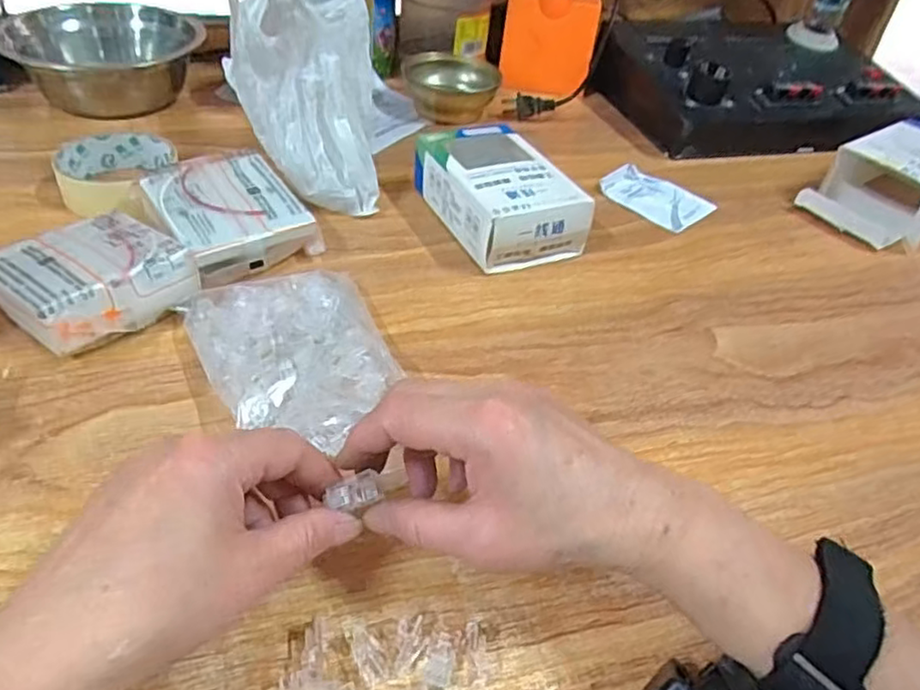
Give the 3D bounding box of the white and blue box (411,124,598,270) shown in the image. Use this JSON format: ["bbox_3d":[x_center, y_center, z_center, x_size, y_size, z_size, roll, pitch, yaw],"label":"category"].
[{"bbox_3d":[0.028,-0.115,0.516,0.083,0.053,0.127,-15,46,-24],"label":"white and blue box"}]

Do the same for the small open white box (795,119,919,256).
[{"bbox_3d":[0.392,-0.147,0.609,0.183,0.053,0.096,-29,53,-34],"label":"small open white box"}]

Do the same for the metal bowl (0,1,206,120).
[{"bbox_3d":[-0.324,-0.266,0.629,0.138,0.069,0.138,4,41,-4],"label":"metal bowl"}]

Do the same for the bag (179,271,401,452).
[{"bbox_3d":[-0.092,0.004,0.384,0.094,0.026,0.132,-17,47,-26],"label":"bag"}]

